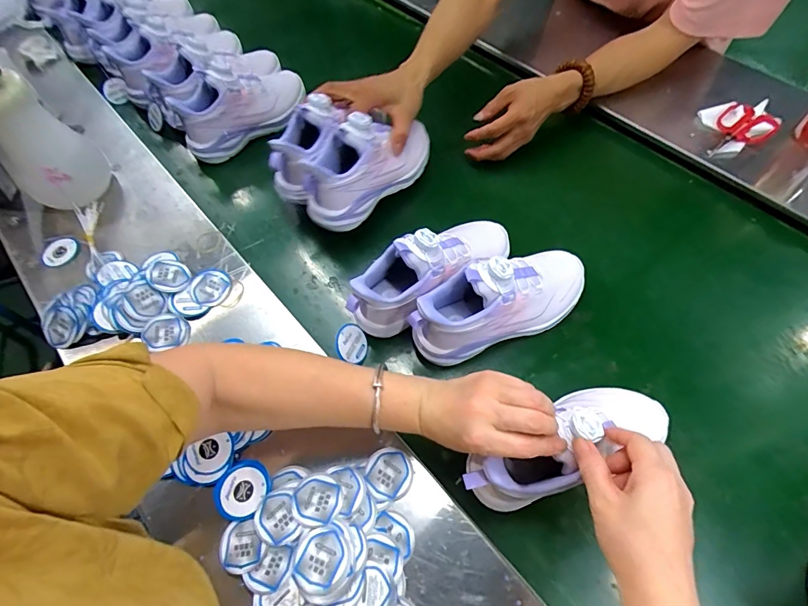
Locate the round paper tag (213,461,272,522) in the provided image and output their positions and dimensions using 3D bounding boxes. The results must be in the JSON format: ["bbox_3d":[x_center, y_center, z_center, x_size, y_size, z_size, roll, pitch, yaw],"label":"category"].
[{"bbox_3d":[-0.160,0.185,0.424,0.048,0.006,0.054,38,70,21],"label":"round paper tag"}]

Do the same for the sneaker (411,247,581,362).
[{"bbox_3d":[0.112,-0.008,0.490,0.226,0.114,0.088,-26,63,-10],"label":"sneaker"}]

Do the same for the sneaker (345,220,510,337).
[{"bbox_3d":[0.032,-0.045,0.517,0.229,0.109,0.075,-36,65,-15],"label":"sneaker"}]

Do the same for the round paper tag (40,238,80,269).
[{"bbox_3d":[-0.461,-0.067,0.578,0.049,0.010,0.041,-14,77,-2],"label":"round paper tag"}]

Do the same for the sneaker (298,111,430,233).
[{"bbox_3d":[-0.049,-0.191,0.567,0.199,0.109,0.073,-42,71,-17],"label":"sneaker"}]

